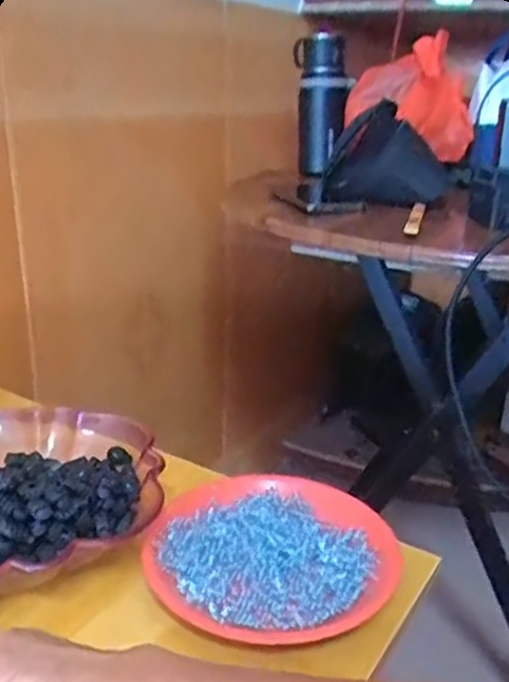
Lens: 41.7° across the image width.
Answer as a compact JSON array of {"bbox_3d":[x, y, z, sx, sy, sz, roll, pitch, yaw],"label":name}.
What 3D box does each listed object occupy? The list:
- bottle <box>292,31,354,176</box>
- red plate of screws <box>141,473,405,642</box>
[{"bbox_3d":[0.121,-0.432,1.225,0.100,0.235,0.076,3,21,4],"label":"bottle"},{"bbox_3d":[0.016,0.165,0.538,0.192,0.025,0.164,3,21,4],"label":"red plate of screws"}]

